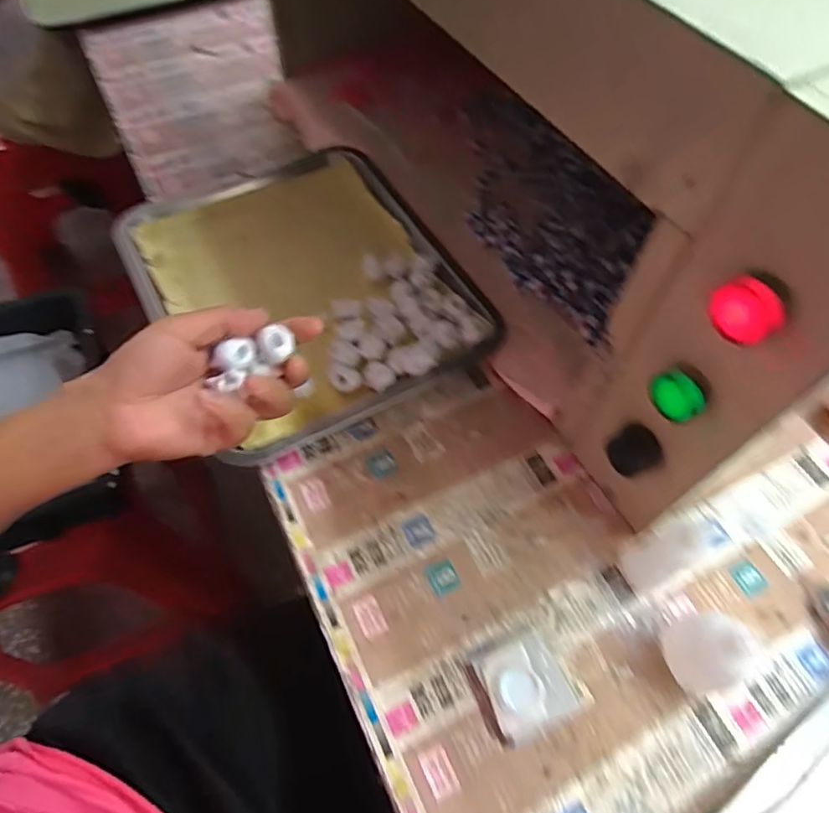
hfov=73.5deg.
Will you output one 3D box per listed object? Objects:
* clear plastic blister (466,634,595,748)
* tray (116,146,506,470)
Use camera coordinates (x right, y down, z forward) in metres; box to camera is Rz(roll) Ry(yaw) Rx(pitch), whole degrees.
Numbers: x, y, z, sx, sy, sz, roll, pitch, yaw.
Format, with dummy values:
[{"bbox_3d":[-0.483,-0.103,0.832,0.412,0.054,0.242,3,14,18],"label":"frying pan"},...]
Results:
[{"bbox_3d":[0.070,0.170,0.341,0.062,0.015,0.050,-21,61,-13],"label":"clear plastic blister"},{"bbox_3d":[-0.105,-0.121,0.514,0.259,0.029,0.337,-27,62,-16],"label":"tray"}]

